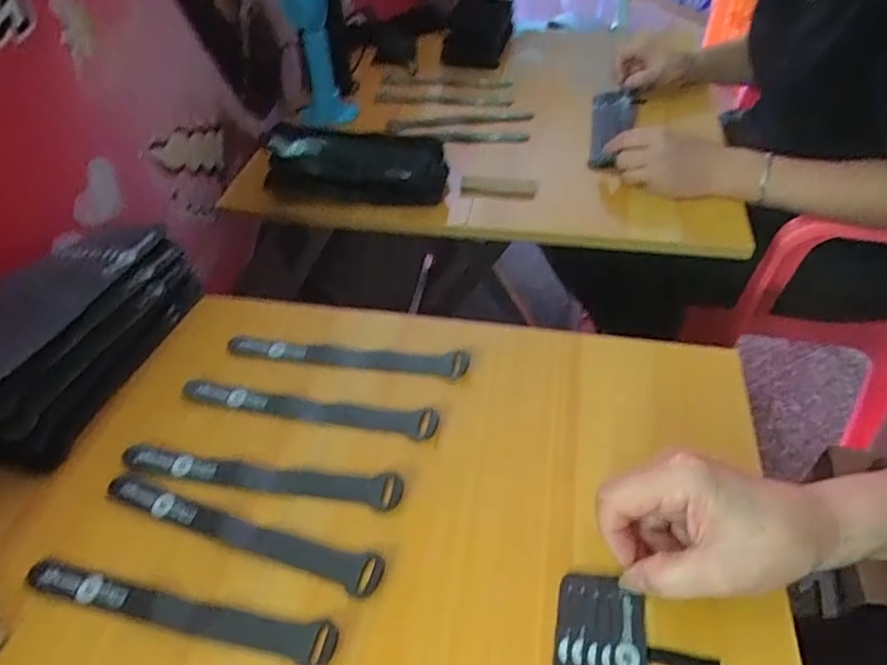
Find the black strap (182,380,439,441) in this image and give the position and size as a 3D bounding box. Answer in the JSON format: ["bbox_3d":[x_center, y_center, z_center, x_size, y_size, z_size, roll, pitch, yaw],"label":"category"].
[{"bbox_3d":[-0.096,0.053,0.419,0.184,0.010,0.019,7,47,9],"label":"black strap"}]

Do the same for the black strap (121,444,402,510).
[{"bbox_3d":[-0.123,0.093,0.387,0.192,0.007,0.021,6,47,9],"label":"black strap"}]

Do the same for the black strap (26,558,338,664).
[{"bbox_3d":[-0.154,0.158,0.333,0.192,0.008,0.023,7,47,10],"label":"black strap"}]

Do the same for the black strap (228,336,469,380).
[{"bbox_3d":[-0.077,0.016,0.457,0.190,0.006,0.020,4,46,7],"label":"black strap"}]

